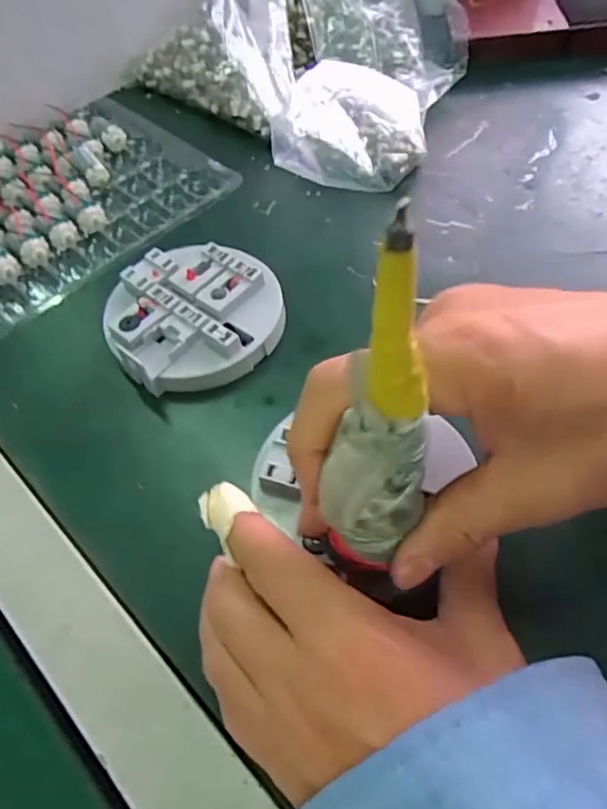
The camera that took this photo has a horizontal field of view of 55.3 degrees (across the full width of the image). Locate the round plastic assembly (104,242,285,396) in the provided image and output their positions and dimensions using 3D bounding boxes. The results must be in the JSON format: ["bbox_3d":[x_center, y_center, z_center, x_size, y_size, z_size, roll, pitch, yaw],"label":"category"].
[{"bbox_3d":[-0.064,-0.054,0.337,0.096,0.025,0.094,1,56,-1],"label":"round plastic assembly"}]

